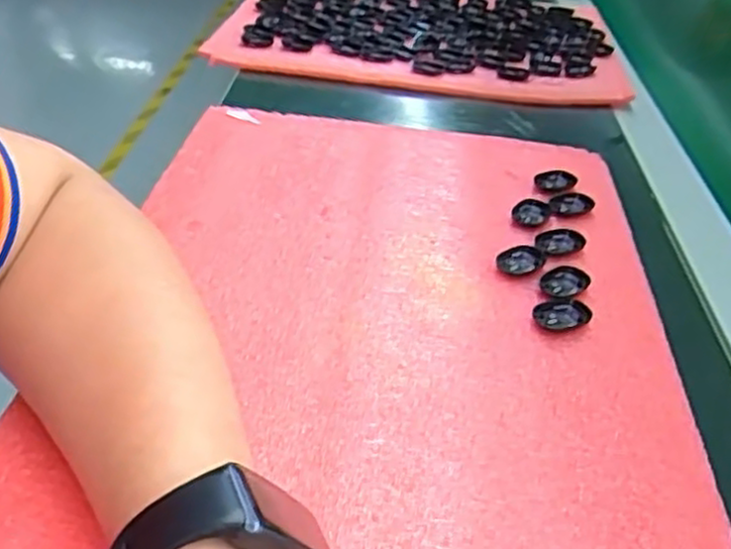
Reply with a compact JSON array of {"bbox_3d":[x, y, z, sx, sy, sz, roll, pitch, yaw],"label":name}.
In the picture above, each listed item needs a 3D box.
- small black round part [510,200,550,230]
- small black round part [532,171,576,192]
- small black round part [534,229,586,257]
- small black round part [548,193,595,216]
[{"bbox_3d":[0.097,-0.035,0.436,0.019,0.004,0.029,31,44,31],"label":"small black round part"},{"bbox_3d":[0.117,-0.057,0.467,0.031,0.005,0.019,-24,45,-32],"label":"small black round part"},{"bbox_3d":[0.106,-0.018,0.413,0.029,0.004,0.022,-26,46,-34],"label":"small black round part"},{"bbox_3d":[0.121,-0.042,0.449,0.028,0.004,0.021,-16,41,-25],"label":"small black round part"}]

